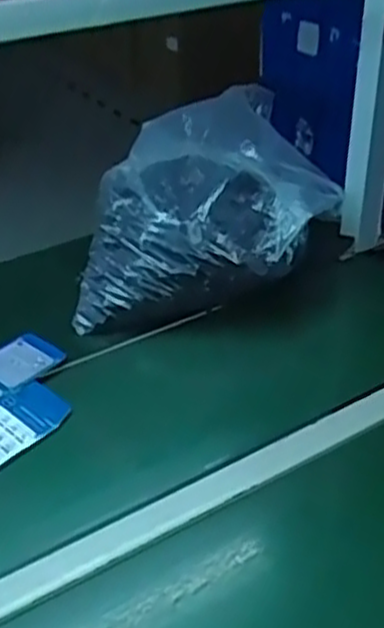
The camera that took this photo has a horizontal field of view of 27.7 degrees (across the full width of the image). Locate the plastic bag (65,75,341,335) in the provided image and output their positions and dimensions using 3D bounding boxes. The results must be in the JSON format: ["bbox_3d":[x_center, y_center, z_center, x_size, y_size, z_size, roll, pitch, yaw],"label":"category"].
[{"bbox_3d":[0.024,-0.151,1.141,0.381,0.203,0.327,-5,36,-2],"label":"plastic bag"}]

